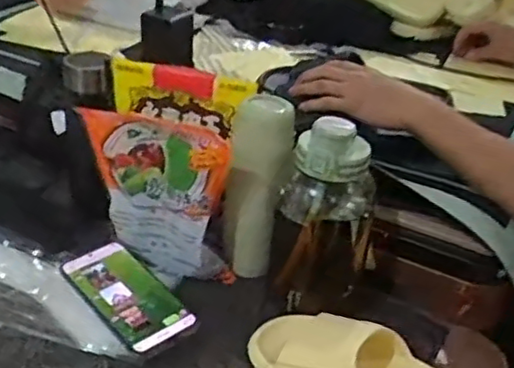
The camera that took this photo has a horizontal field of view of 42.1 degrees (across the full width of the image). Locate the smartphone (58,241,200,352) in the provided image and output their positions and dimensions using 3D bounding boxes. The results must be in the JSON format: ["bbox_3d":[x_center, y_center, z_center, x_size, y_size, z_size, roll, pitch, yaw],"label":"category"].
[{"bbox_3d":[-0.134,0.111,0.688,0.071,0.013,0.161,-30,45,-30],"label":"smartphone"}]

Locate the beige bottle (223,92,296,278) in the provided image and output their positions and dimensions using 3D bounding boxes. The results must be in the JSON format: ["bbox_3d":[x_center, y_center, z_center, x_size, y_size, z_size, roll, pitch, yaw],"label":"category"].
[{"bbox_3d":[0.000,0.003,0.740,0.069,0.184,0.071,6,32,2],"label":"beige bottle"}]

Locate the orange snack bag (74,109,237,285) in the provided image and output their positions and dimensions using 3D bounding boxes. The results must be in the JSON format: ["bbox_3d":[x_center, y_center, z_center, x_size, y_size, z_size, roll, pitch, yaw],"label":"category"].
[{"bbox_3d":[-0.111,0.010,0.730,0.171,0.180,0.040,19,35,22],"label":"orange snack bag"}]

